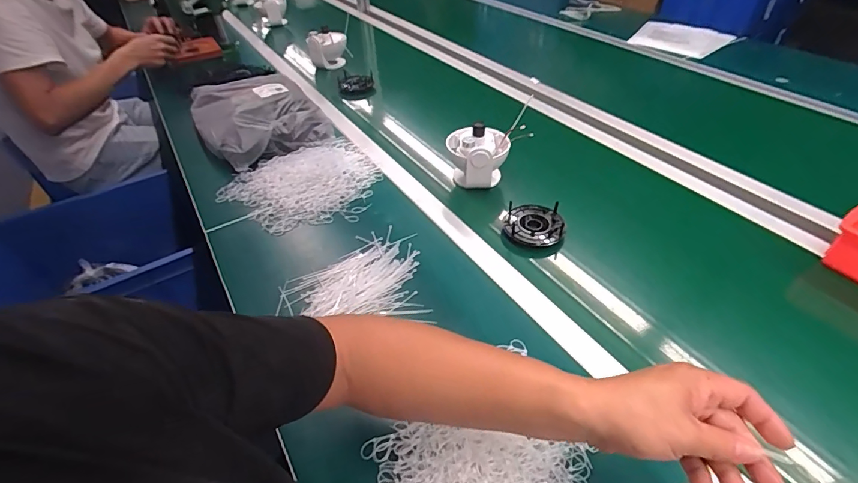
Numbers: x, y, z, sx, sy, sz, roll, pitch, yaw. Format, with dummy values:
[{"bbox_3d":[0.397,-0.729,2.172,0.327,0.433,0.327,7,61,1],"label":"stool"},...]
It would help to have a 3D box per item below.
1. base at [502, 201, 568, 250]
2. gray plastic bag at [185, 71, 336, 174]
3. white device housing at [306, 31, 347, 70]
[{"bbox_3d":[0.176,-0.029,0.715,0.092,0.022,0.102,1,45,4],"label":"base"},{"bbox_3d":[-0.404,-0.294,0.991,0.248,0.088,0.334,-28,50,-23],"label":"gray plastic bag"},{"bbox_3d":[-0.304,-0.569,1.289,0.120,0.119,0.071,-11,45,-8],"label":"white device housing"}]

